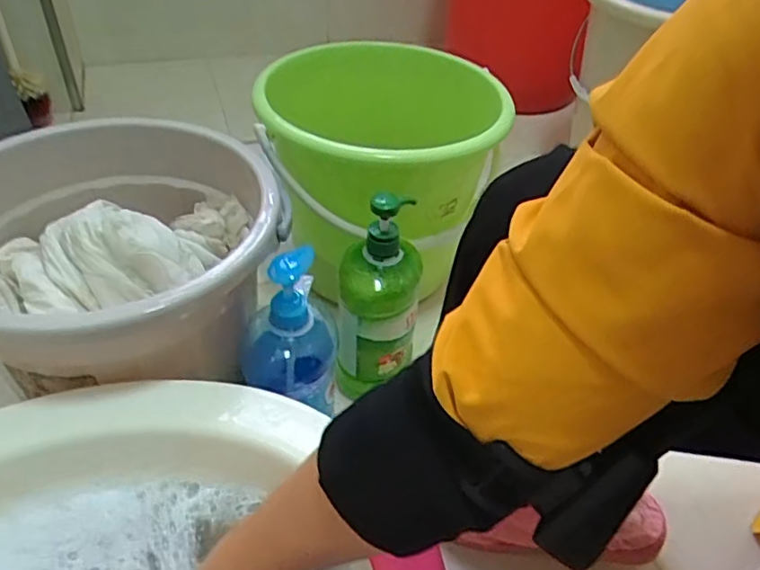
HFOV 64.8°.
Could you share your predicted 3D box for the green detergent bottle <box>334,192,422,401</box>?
[{"bbox_3d":[-0.002,0.021,0.677,0.086,0.257,0.074,11,44,6],"label":"green detergent bottle"}]

